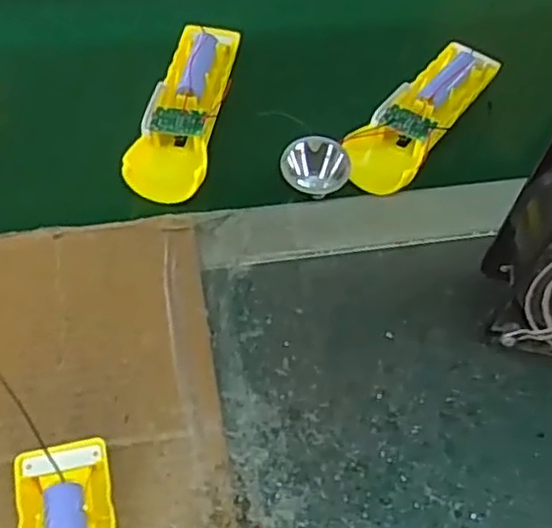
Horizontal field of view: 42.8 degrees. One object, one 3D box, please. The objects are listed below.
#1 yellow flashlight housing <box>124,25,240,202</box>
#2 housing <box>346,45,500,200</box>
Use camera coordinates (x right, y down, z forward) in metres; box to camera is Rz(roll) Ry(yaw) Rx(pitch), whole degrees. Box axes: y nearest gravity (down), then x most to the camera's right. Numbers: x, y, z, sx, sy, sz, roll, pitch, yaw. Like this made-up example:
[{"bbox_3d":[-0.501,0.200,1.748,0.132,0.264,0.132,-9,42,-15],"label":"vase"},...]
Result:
[{"bbox_3d":[-0.061,-0.107,0.470,0.048,0.022,0.147,9,56,1],"label":"yellow flashlight housing"},{"bbox_3d":[0.100,-0.103,0.476,0.047,0.027,0.140,33,60,16],"label":"housing"}]

